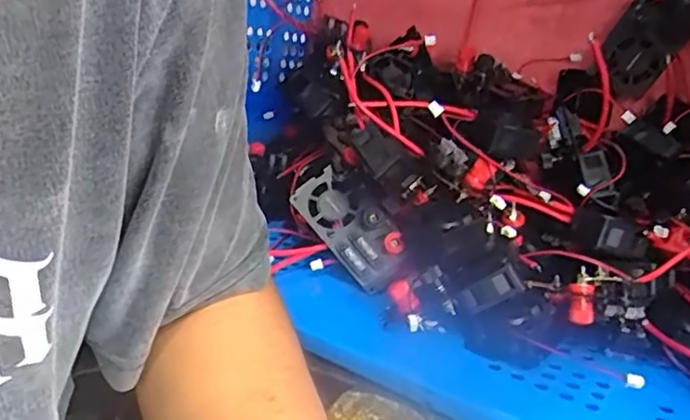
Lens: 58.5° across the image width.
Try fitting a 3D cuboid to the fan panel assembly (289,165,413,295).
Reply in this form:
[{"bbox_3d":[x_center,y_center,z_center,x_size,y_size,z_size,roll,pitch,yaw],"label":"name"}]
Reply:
[{"bbox_3d":[0.006,0.012,0.464,0.098,0.049,0.022,49,-6,14],"label":"fan panel assembly"}]

